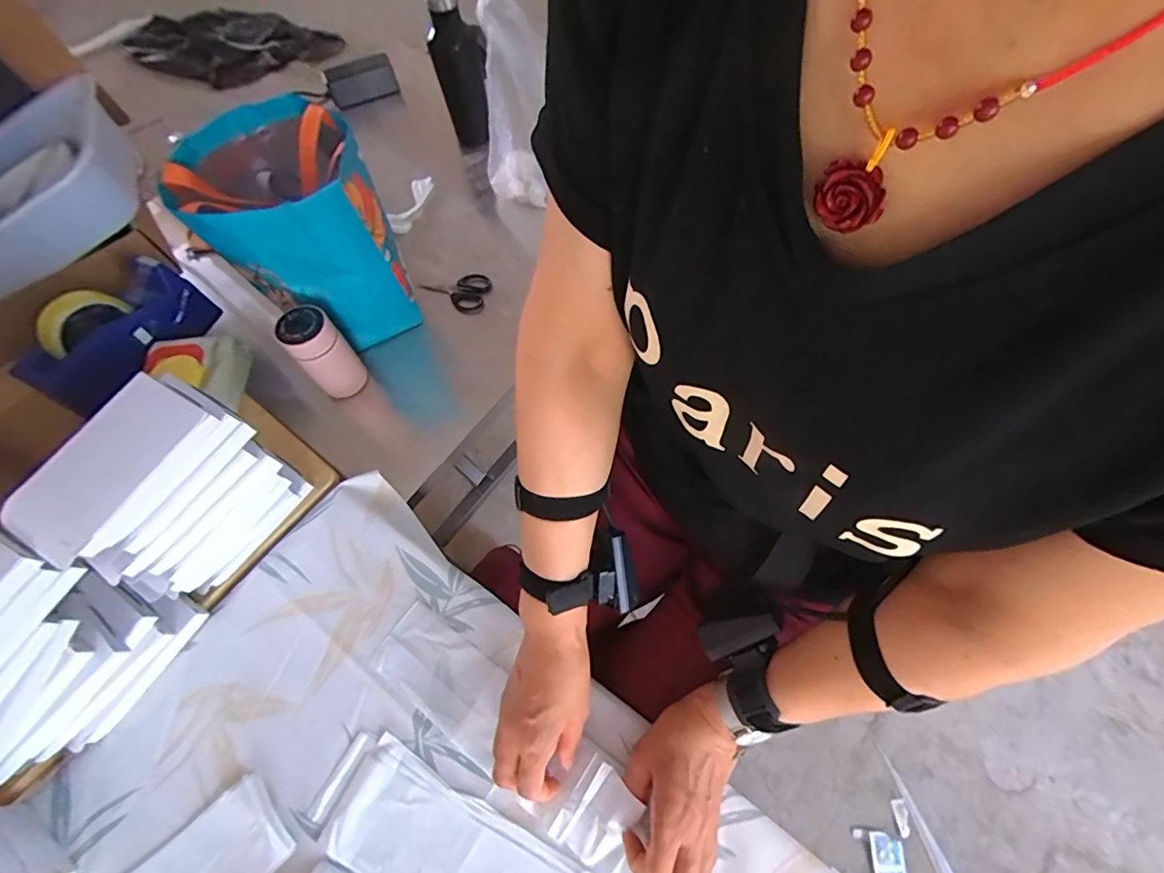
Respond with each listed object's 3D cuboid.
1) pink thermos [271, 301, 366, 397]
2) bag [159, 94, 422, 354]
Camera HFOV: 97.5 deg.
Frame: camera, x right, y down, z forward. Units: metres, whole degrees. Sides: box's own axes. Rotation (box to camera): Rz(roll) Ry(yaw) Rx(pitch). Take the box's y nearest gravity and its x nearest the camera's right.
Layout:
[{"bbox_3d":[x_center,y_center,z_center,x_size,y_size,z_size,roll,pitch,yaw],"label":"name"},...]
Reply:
[{"bbox_3d":[-0.337,-0.109,0.669,0.063,0.120,0.059,-39,68,-15],"label":"pink thermos"},{"bbox_3d":[-0.361,-0.258,0.683,0.189,0.255,0.220,-38,68,-14],"label":"bag"}]

